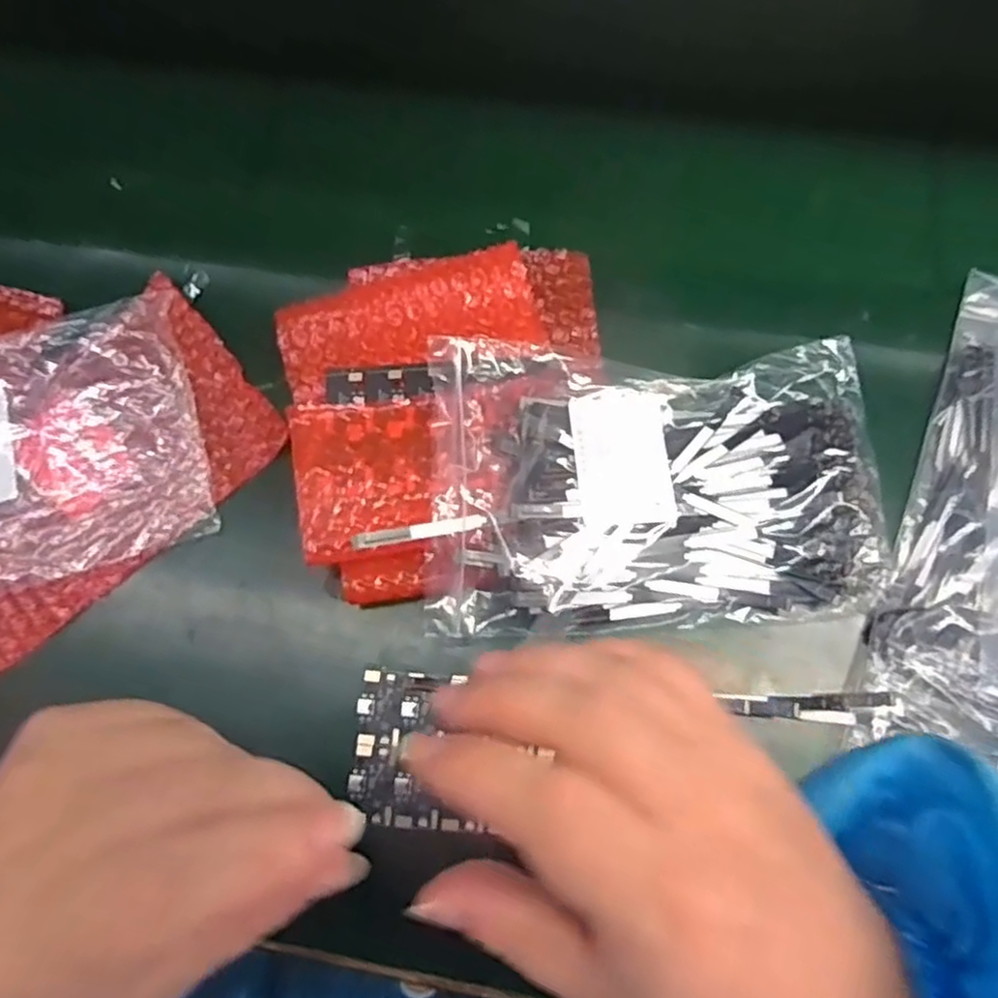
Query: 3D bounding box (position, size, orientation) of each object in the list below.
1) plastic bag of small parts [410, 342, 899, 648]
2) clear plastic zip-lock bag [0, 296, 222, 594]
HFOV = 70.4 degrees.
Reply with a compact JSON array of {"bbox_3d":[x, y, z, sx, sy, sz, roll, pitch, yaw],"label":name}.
[{"bbox_3d":[0.083,-0.011,0.363,0.222,0.042,0.146,-4,73,2],"label":"plastic bag of small parts"},{"bbox_3d":[-0.290,-0.023,0.392,0.235,0.020,0.154,-17,73,-3],"label":"clear plastic zip-lock bag"}]

